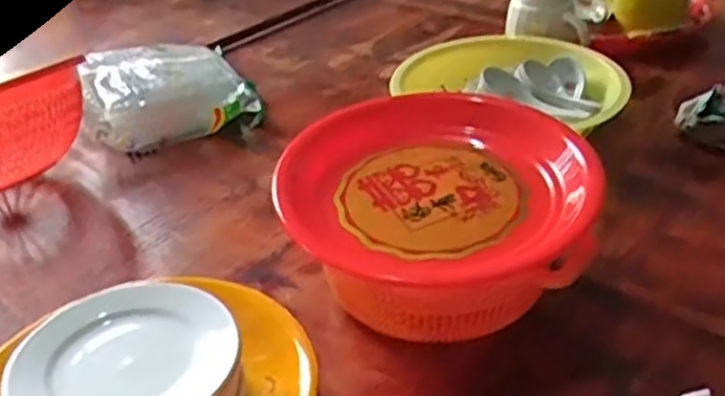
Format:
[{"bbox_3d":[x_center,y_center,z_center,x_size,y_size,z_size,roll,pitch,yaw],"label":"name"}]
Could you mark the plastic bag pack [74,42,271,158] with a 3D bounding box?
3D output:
[{"bbox_3d":[-0.242,-0.137,0.931,0.197,0.064,0.167,-17,37,-17],"label":"plastic bag pack"}]

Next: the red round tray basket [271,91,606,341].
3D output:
[{"bbox_3d":[0.064,0.015,0.635,0.251,0.102,0.232,-3,35,2],"label":"red round tray basket"}]

